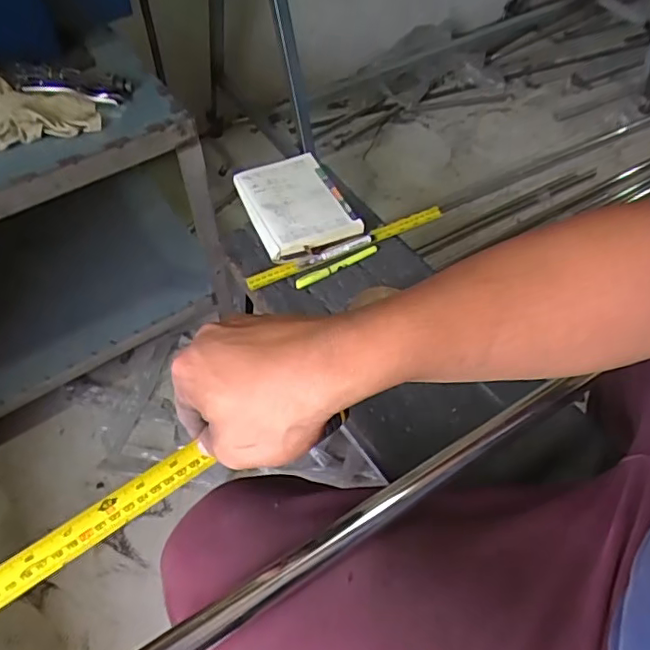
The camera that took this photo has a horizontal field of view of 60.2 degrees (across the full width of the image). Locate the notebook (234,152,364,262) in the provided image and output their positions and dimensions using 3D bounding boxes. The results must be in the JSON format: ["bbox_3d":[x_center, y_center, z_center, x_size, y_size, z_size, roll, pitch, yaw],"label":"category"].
[{"bbox_3d":[-0.048,-0.198,0.917,0.149,0.030,0.208,-19,57,-13],"label":"notebook"}]

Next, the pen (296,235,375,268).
[{"bbox_3d":[0.015,-0.114,0.865,0.126,0.014,0.015,-19,57,-14],"label":"pen"}]

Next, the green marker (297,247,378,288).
[{"bbox_3d":[0.019,-0.088,0.852,0.137,0.015,0.013,-23,58,-16],"label":"green marker"}]

